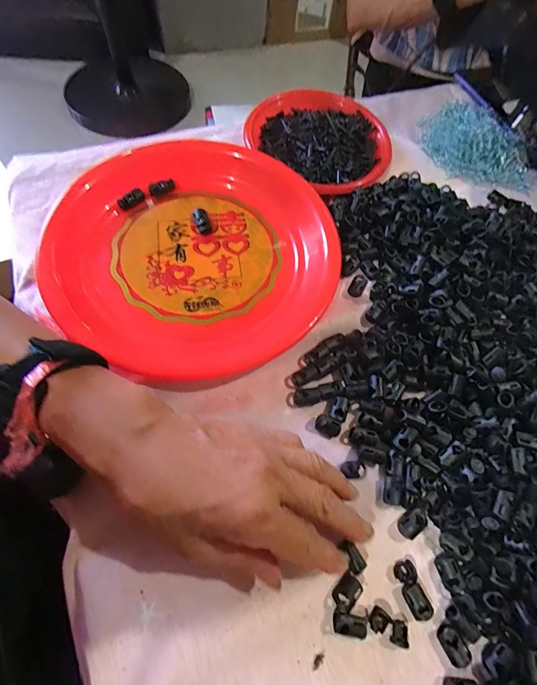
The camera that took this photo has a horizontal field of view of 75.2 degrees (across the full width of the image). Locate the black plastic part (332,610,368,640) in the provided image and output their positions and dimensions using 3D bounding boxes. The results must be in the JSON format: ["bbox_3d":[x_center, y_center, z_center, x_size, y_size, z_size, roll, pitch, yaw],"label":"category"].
[{"bbox_3d":[0.052,0.181,0.222,0.020,0.009,0.013,11,64,2],"label":"black plastic part"}]

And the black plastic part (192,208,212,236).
[{"bbox_3d":[-0.064,-0.118,0.341,0.015,0.014,0.021,-15,66,-11],"label":"black plastic part"}]

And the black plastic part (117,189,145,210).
[{"bbox_3d":[-0.139,-0.145,0.354,0.027,0.011,0.009,-39,73,-19],"label":"black plastic part"}]

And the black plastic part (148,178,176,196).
[{"bbox_3d":[-0.111,-0.161,0.364,0.028,0.009,0.010,-23,68,-14],"label":"black plastic part"}]

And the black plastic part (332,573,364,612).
[{"bbox_3d":[0.052,0.165,0.230,0.020,0.007,0.013,-40,73,-20],"label":"black plastic part"}]

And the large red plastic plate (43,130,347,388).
[{"bbox_3d":[-0.067,-0.089,0.325,0.256,0.029,0.246,1,64,-3],"label":"large red plastic plate"}]

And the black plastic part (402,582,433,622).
[{"bbox_3d":[0.099,0.172,0.231,0.012,0.009,0.021,-19,67,-12],"label":"black plastic part"}]

